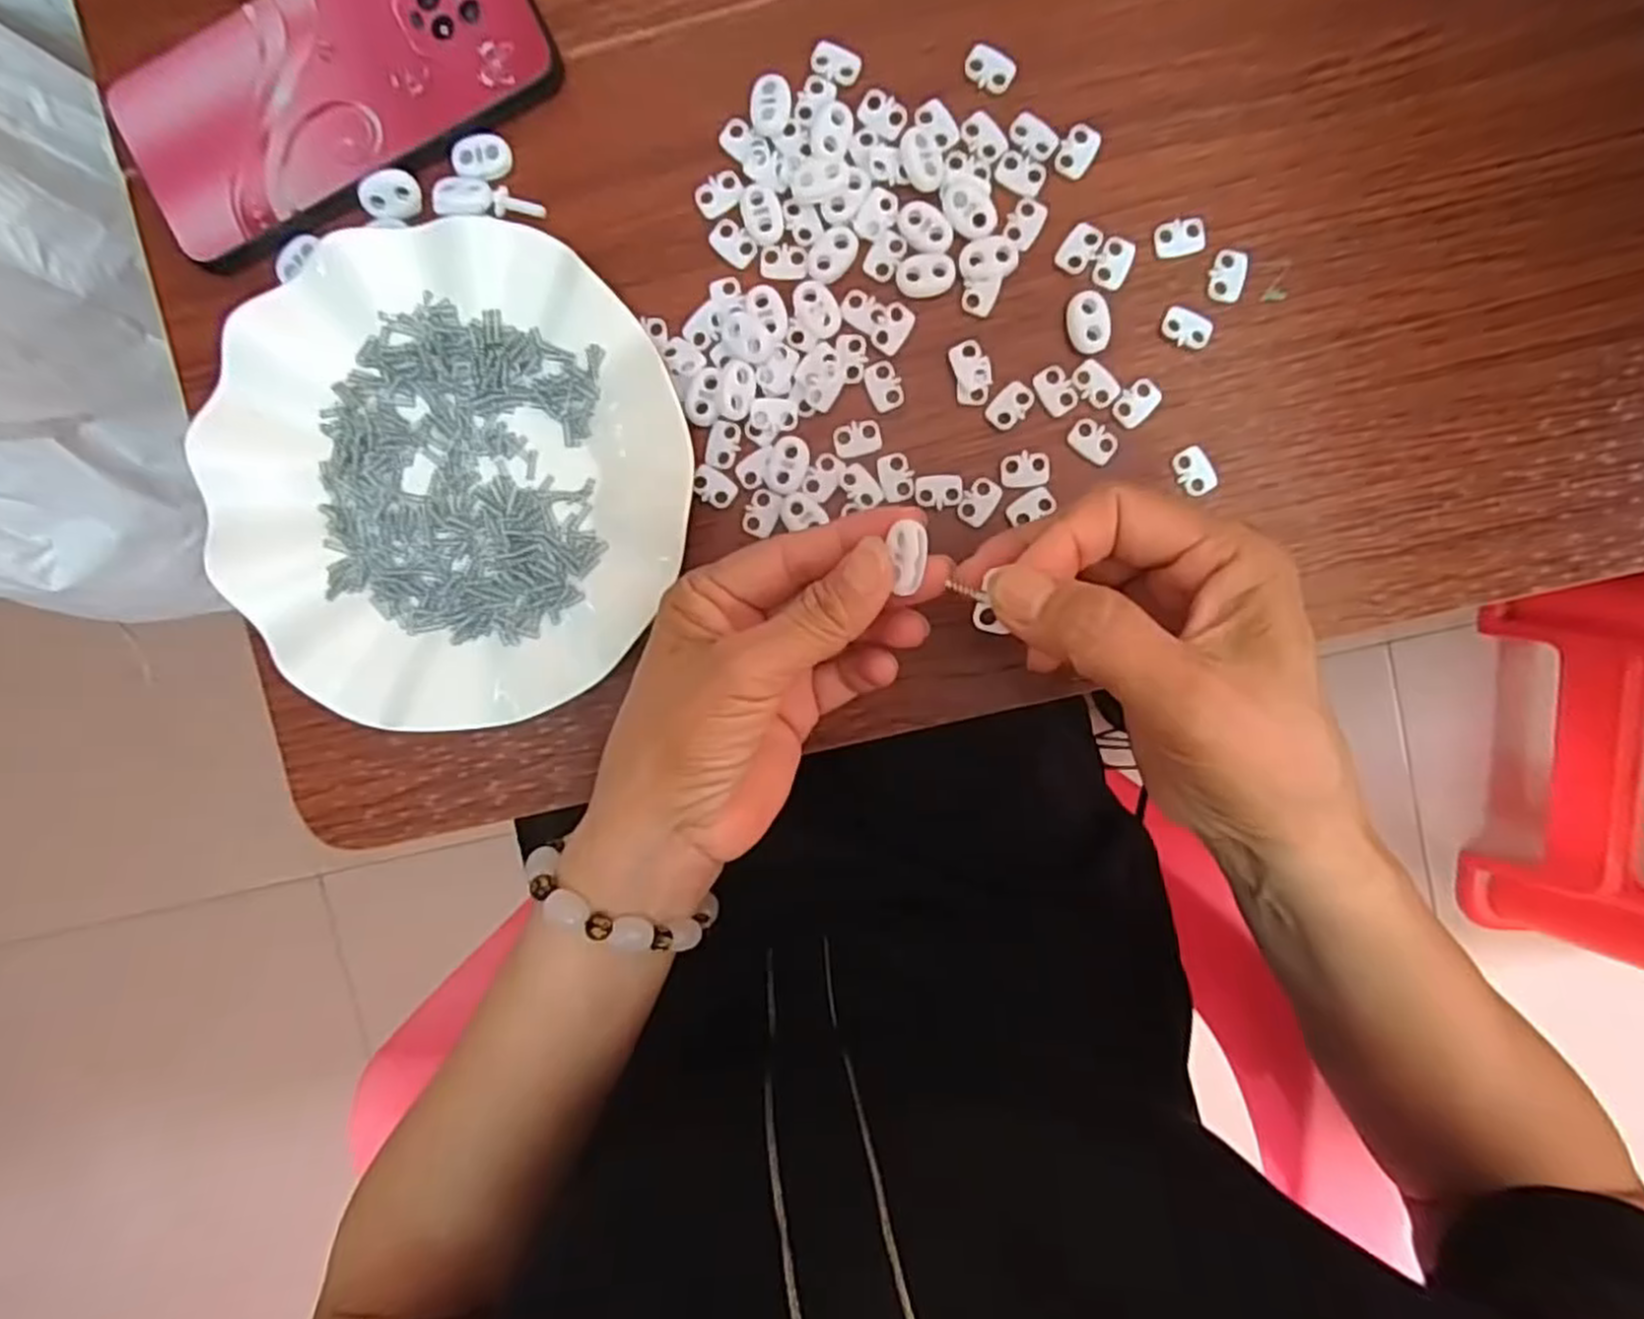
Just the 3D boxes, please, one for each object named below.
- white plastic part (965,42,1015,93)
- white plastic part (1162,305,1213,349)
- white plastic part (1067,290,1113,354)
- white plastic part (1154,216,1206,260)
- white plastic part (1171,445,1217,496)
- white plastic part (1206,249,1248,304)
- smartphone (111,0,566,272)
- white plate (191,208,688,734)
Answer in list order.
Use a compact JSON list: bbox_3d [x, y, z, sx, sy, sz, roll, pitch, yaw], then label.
[{"bbox_3d":[0.065,-0.226,0.299,0.019,0.004,0.013,31,93,-1],"label":"white plastic part"},{"bbox_3d":[0.142,-0.129,0.303,0.019,0.004,0.013,18,93,-1],"label":"white plastic part"},{"bbox_3d":[0.103,-0.131,0.303,0.016,0.005,0.023,-8,93,1],"label":"white plastic part"},{"bbox_3d":[0.138,-0.162,0.301,0.019,0.004,0.013,-8,93,1],"label":"white plastic part"},{"bbox_3d":[0.147,-0.074,0.309,0.013,0.004,0.019,-29,93,2],"label":"white plastic part"},{"bbox_3d":[0.157,-0.148,0.301,0.013,0.004,0.019,7,93,0],"label":"white plastic part"},{"bbox_3d":[-0.187,-0.220,0.302,0.164,0.010,0.079,-28,93,2],"label":"smartphone"},{"bbox_3d":[-0.143,-0.068,0.303,0.179,0.020,0.181,0,93,0],"label":"white plate"}]

